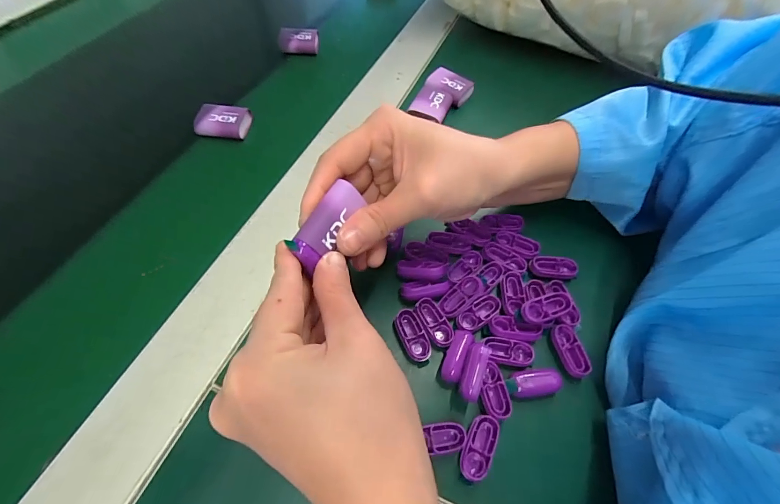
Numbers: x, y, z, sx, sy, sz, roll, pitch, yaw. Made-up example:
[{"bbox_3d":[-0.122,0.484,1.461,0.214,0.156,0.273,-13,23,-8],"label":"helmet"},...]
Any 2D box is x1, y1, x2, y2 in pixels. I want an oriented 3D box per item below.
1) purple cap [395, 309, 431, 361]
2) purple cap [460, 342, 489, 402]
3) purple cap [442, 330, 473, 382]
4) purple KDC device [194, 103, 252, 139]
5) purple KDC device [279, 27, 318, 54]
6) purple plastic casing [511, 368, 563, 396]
[{"bbox_3d":[0.015,0.054,0.230,0.017,0.007,0.033,-21,62,-15],"label":"purple cap"},{"bbox_3d":[0.050,0.071,0.210,0.011,0.009,0.033,16,75,7],"label":"purple cap"},{"bbox_3d":[0.042,0.065,0.221,0.012,0.007,0.032,21,60,10],"label":"purple cap"},{"bbox_3d":[-0.155,-0.121,0.326,0.047,0.013,0.032,4,59,0],"label":"purple KDC device"},{"bbox_3d":[-0.104,-0.242,0.403,0.044,0.015,0.029,-1,59,-3],"label":"purple KDC device"},{"bbox_3d":[0.091,0.080,0.218,0.030,0.006,0.016,-5,59,-6],"label":"purple plastic casing"}]

